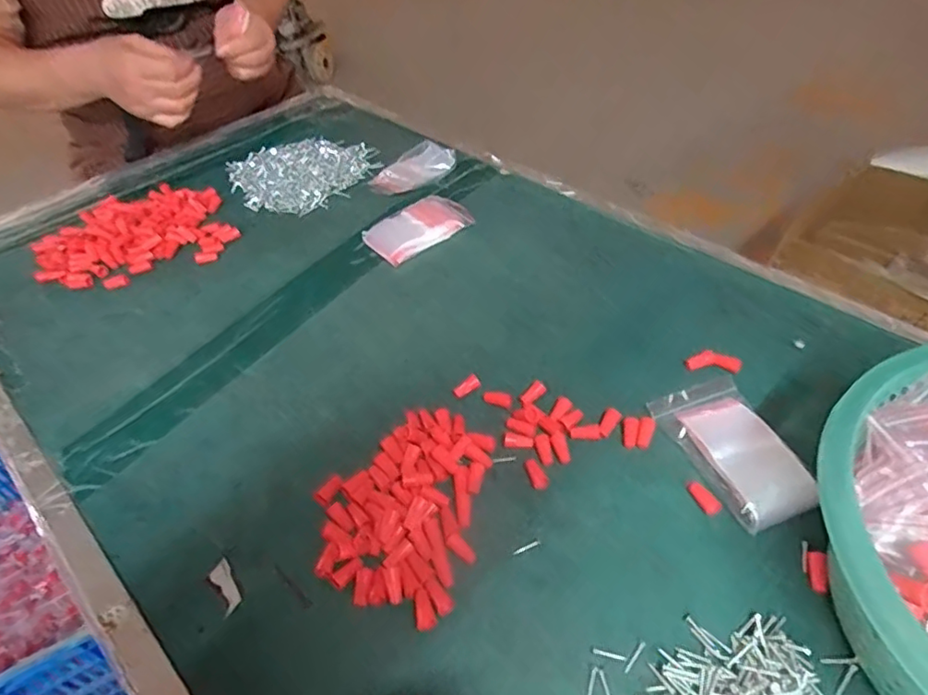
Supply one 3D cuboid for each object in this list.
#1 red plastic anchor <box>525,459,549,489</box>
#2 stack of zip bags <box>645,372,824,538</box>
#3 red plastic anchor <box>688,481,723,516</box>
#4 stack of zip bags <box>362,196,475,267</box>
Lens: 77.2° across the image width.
[{"bbox_3d":[0.052,0.091,0.420,0.012,0.007,0.023,-16,47,-9],"label":"red plastic anchor"},{"bbox_3d":[0.199,0.070,0.423,0.075,0.014,0.116,-20,47,-13],"label":"stack of zip bags"},{"bbox_3d":[0.165,0.104,0.401,0.012,0.004,0.025,-28,63,-20],"label":"red plastic anchor"},{"bbox_3d":[-0.050,-0.138,0.640,0.118,0.024,0.067,-33,52,-24],"label":"stack of zip bags"}]

